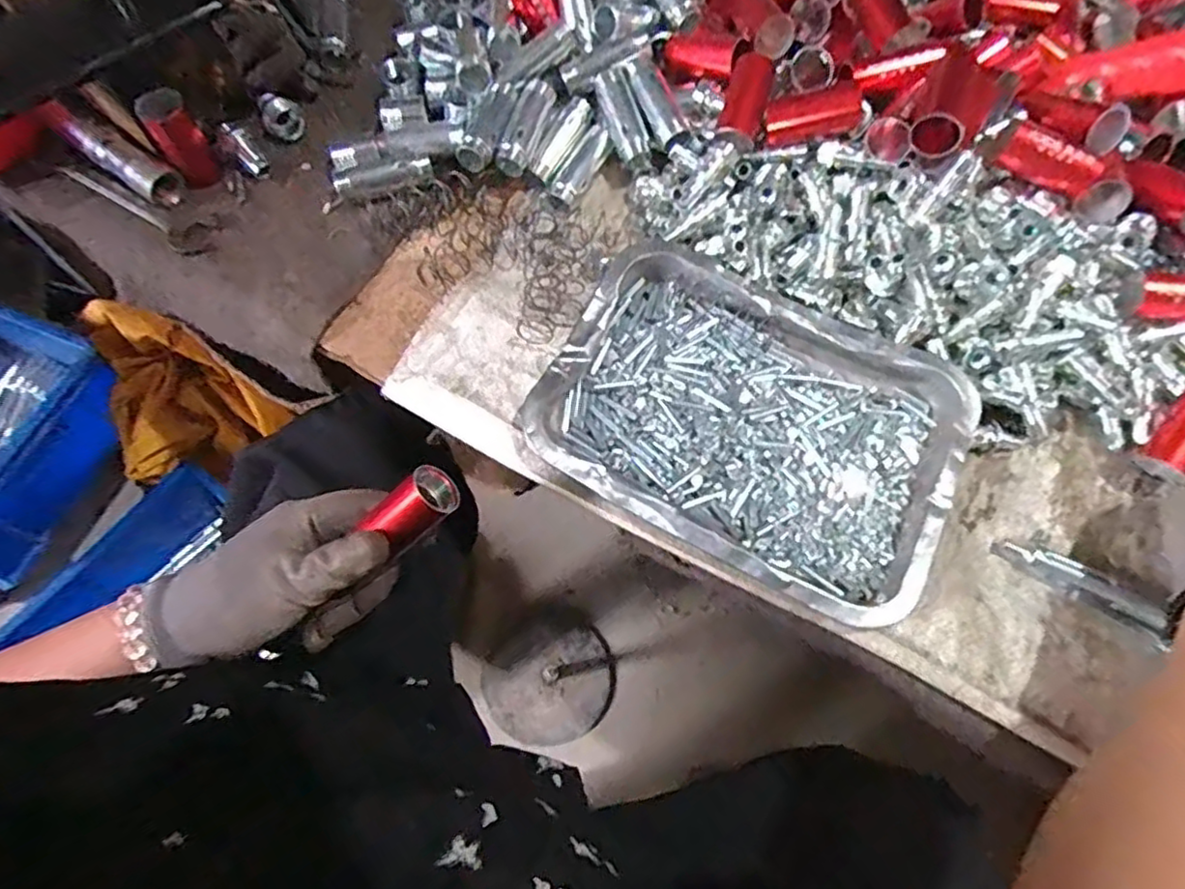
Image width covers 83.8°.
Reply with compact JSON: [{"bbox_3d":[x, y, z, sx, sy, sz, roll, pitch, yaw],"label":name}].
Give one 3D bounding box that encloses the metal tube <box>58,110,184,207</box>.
[{"bbox_3d":[-0.324,-0.197,0.455,0.068,0.025,0.028,35,68,-21],"label":"metal tube"}]

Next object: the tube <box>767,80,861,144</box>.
[{"bbox_3d":[0.152,-0.228,0.455,0.062,0.021,0.025,-10,66,15],"label":"tube"}]

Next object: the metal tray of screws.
[{"bbox_3d":[0.101,-0.017,0.422,0.250,0.030,0.184,27,69,7],"label":"metal tray of screws"}]

